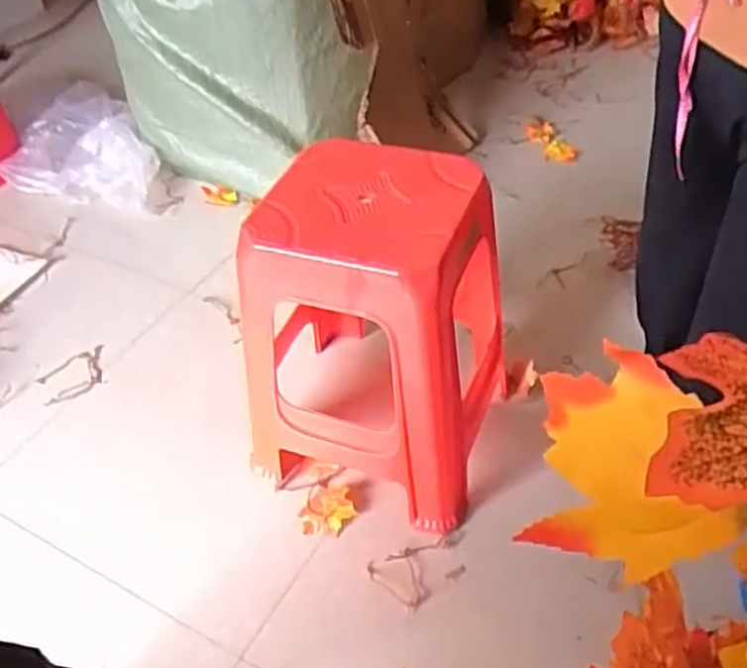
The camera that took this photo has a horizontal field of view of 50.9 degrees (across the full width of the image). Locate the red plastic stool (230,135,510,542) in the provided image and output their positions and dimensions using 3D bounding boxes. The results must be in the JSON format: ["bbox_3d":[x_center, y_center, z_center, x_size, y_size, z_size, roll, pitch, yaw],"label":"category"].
[{"bbox_3d":[0.004,-0.002,1.255,0.363,0.472,0.379,9,46,15],"label":"red plastic stool"}]

